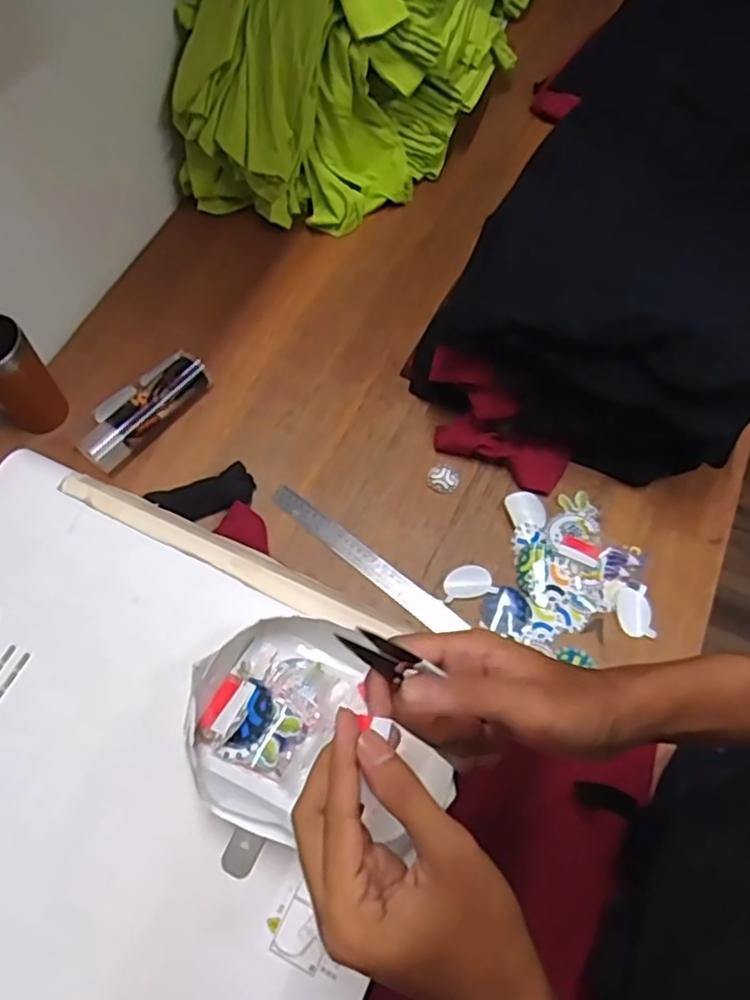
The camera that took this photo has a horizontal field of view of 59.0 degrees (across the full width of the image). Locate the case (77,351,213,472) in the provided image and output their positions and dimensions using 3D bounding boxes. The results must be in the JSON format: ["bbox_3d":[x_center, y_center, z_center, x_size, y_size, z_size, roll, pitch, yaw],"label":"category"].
[{"bbox_3d":[-0.297,-0.116,0.855,0.184,0.048,0.074,-40,68,-16],"label":"case"}]

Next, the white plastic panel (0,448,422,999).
[{"bbox_3d":[-0.220,0.202,0.529,0.504,0.033,0.400,22,66,14],"label":"white plastic panel"}]

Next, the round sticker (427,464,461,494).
[{"bbox_3d":[0.084,-0.026,0.818,0.040,0.004,0.038,-1,63,2],"label":"round sticker"}]

